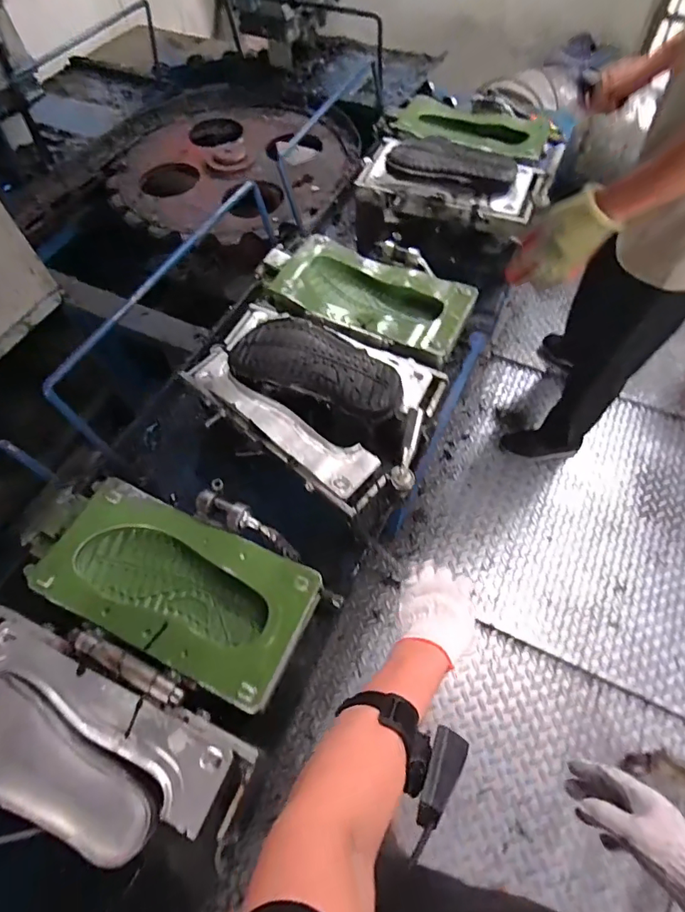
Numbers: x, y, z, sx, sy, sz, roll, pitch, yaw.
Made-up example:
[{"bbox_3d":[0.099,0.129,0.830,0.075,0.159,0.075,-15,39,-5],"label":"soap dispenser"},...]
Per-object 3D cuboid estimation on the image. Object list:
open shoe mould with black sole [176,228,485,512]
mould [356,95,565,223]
[{"bbox_3d":[-0.015,-0.173,0.797,0.380,0.125,0.479,21,61,13],"label":"open shoe mould with black sole"},{"bbox_3d":[0.261,-0.664,1.040,0.387,0.074,0.434,15,60,9],"label":"mould"}]

